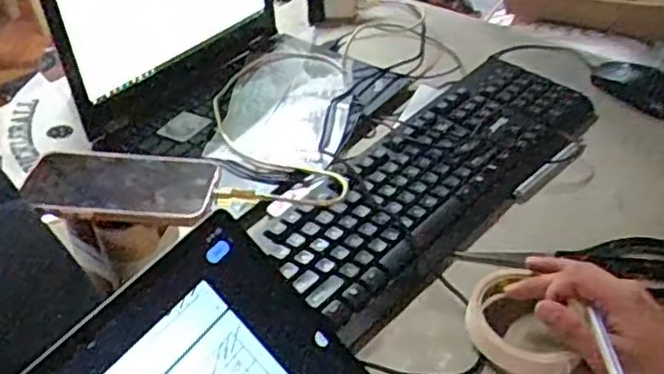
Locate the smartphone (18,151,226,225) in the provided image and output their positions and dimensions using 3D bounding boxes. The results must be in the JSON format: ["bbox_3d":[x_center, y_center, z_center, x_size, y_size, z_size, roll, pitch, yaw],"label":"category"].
[{"bbox_3d":[-0.160,-0.003,0.533,0.138,0.016,0.074,0,39,2],"label":"smartphone"}]

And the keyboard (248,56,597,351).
[{"bbox_3d":[0.101,-0.019,0.681,0.162,0.025,0.407,31,49,34],"label":"keyboard"}]

